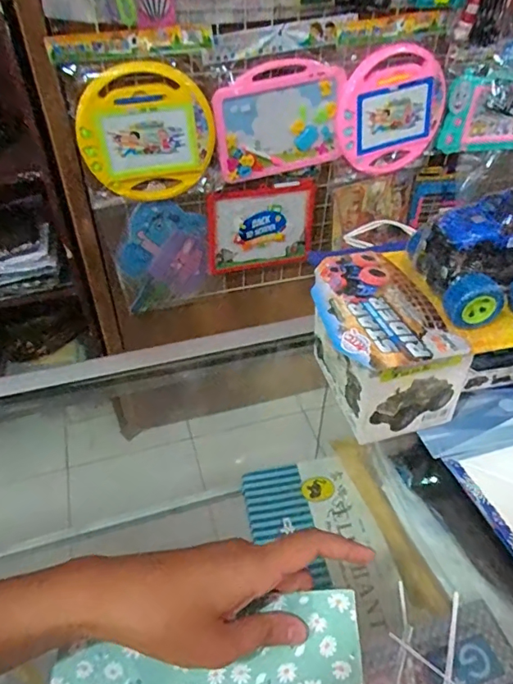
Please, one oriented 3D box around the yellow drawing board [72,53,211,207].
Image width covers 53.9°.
[{"bbox_3d":[-0.236,-0.439,1.095,0.285,0.272,0.040,-8,44,-10],"label":"yellow drawing board"}]

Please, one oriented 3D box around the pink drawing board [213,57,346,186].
[{"bbox_3d":[0.051,-0.495,1.148,0.285,0.248,0.019,-10,44,-11],"label":"pink drawing board"}]

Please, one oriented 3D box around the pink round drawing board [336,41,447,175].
[{"bbox_3d":[0.320,-0.545,1.205,0.266,0.280,0.026,-13,45,-14],"label":"pink round drawing board"}]

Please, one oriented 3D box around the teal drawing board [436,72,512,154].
[{"bbox_3d":[0.616,-0.579,1.277,0.307,0.187,0.015,-8,44,-9],"label":"teal drawing board"}]

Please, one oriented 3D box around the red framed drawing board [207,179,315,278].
[{"bbox_3d":[0.015,-0.296,1.323,0.281,0.238,0.019,-10,44,-11],"label":"red framed drawing board"}]

